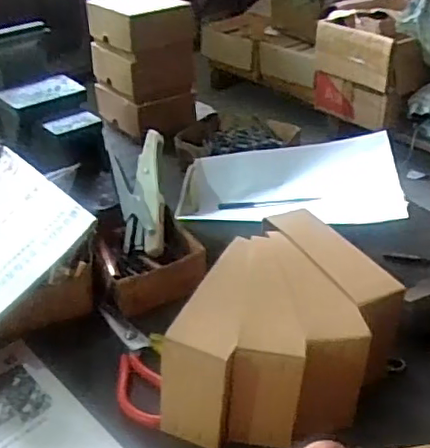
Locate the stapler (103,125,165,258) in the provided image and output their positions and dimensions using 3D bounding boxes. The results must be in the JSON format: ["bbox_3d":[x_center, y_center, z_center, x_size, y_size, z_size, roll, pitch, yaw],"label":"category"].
[{"bbox_3d":[-0.096,-0.041,0.767,0.070,0.029,0.168,-7,68,-5],"label":"stapler"}]

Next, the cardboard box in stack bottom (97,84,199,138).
[{"bbox_3d":[-0.129,-0.210,1.074,0.148,0.077,0.152,-23,38,-27],"label":"cardboard box in stack bottom"}]

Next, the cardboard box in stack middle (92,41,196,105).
[{"bbox_3d":[-0.127,-0.283,1.055,0.121,0.084,0.154,-23,38,-27],"label":"cardboard box in stack middle"}]

